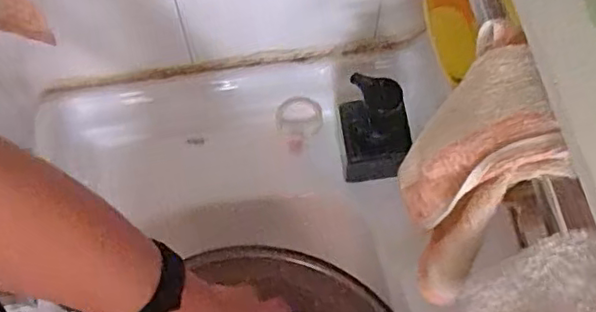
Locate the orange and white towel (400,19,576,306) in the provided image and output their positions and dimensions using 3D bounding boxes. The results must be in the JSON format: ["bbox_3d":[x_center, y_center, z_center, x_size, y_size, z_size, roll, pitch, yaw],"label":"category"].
[{"bbox_3d":[0.110,0.012,0.407,0.053,0.164,0.121,-8,66,-3],"label":"orange and white towel"}]

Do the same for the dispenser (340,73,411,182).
[{"bbox_3d":[0.075,-0.023,0.626,0.071,0.131,0.071,0,66,0],"label":"dispenser"}]

